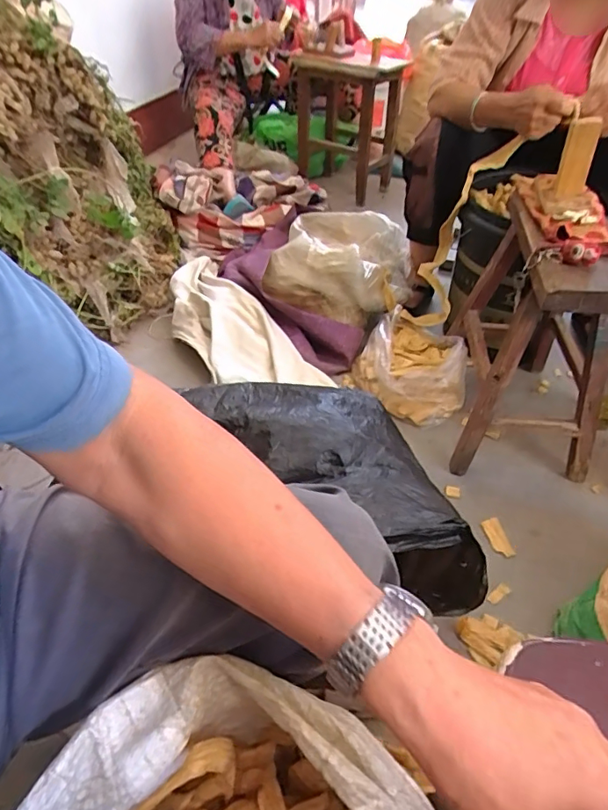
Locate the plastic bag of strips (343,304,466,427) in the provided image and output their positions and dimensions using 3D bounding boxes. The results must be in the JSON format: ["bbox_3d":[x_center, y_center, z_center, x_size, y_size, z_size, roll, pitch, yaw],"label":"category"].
[{"bbox_3d":[0.255,-0.097,1.175,0.265,0.106,0.278,27,50,26],"label":"plastic bag of strips"}]

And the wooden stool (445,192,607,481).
[{"bbox_3d":[0.443,-0.138,0.977,0.244,0.408,0.377,6,44,6],"label":"wooden stool"}]

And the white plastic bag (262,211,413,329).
[{"bbox_3d":[0.105,-0.399,1.337,0.357,0.137,0.393,8,45,9],"label":"white plastic bag"}]

